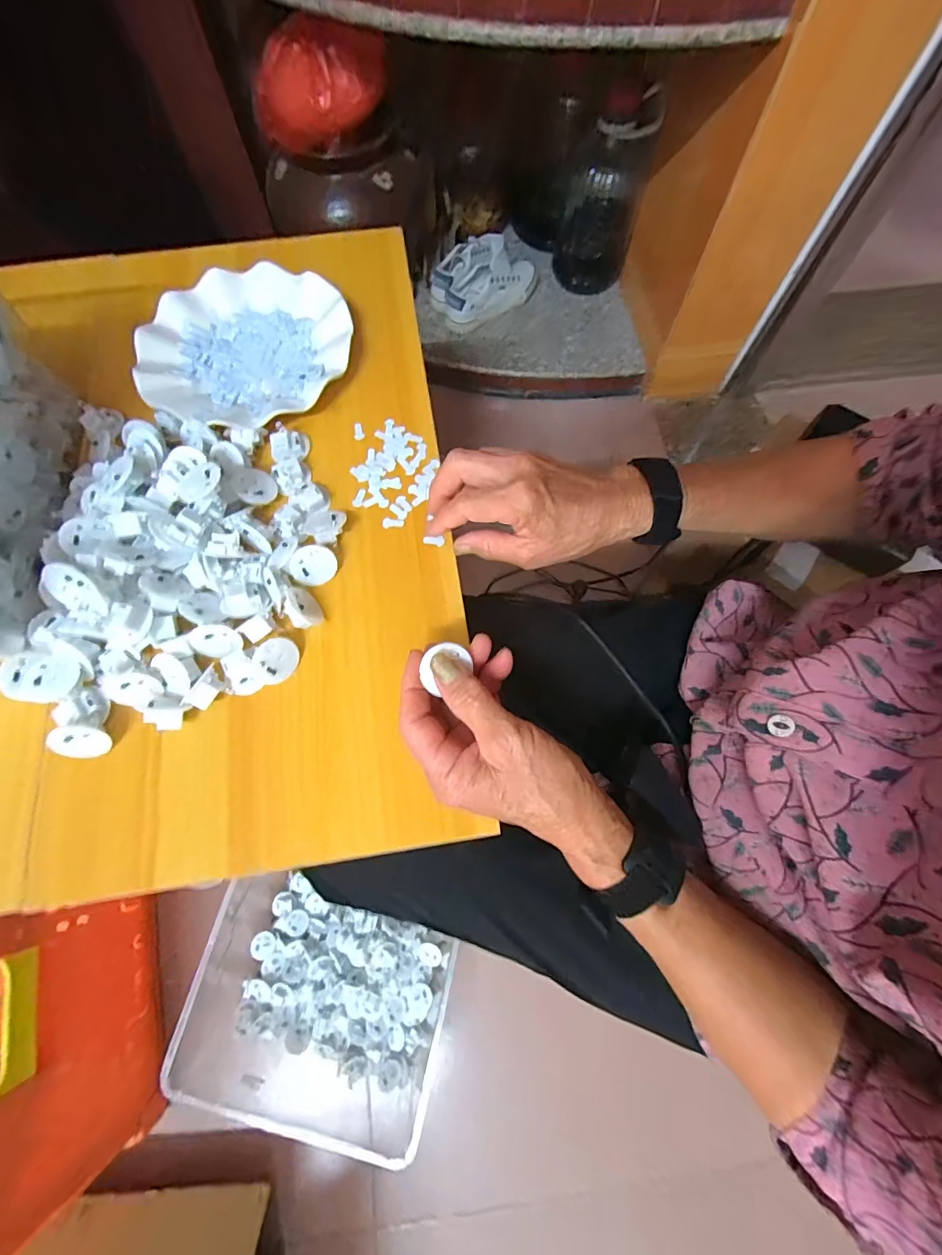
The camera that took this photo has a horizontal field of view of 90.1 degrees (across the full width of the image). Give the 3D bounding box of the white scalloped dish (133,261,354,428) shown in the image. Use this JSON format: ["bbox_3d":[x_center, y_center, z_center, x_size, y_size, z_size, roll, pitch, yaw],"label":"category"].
[{"bbox_3d":[-0.198,-0.248,0.420,0.178,0.024,0.177,0,71,0],"label":"white scalloped dish"}]

